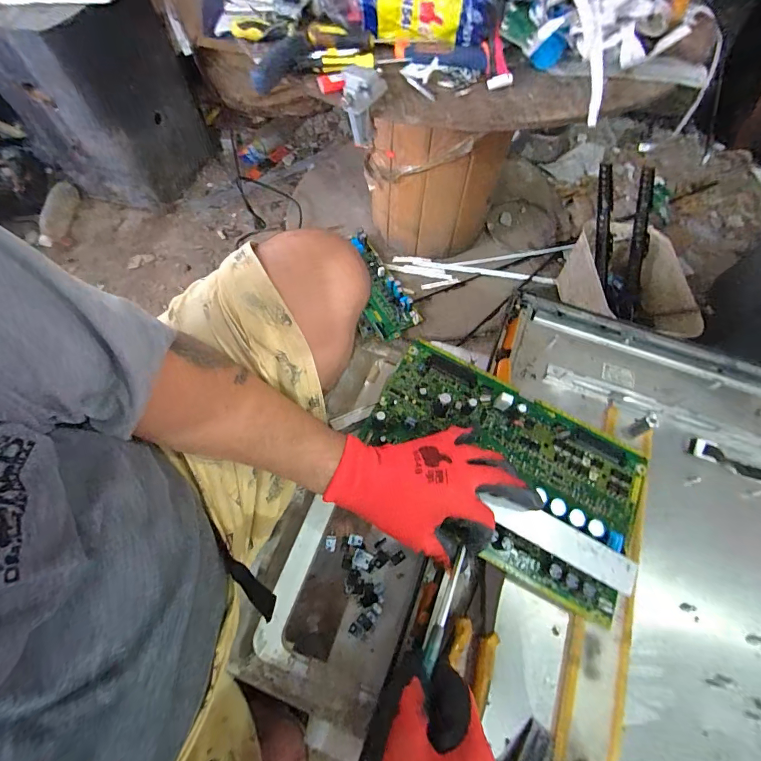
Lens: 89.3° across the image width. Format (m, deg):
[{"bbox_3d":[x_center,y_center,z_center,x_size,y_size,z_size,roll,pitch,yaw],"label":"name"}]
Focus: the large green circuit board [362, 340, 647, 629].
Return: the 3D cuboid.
[{"bbox_3d":[0.130,0.087,0.411,0.290,0.049,0.182,25,68,14],"label":"large green circuit board"}]

